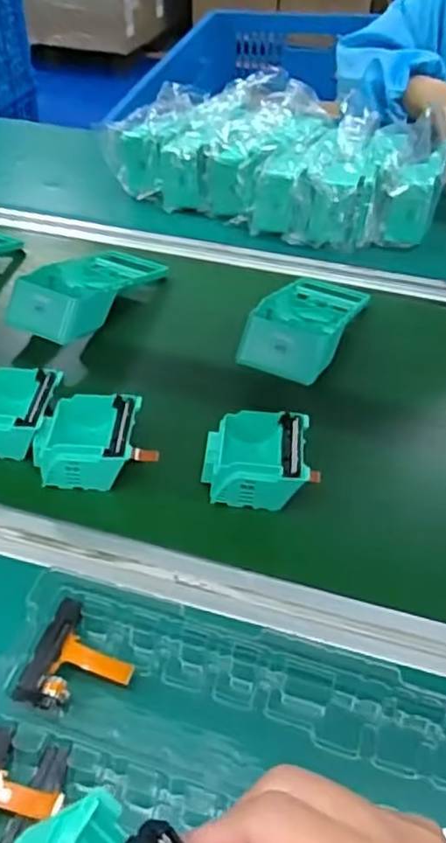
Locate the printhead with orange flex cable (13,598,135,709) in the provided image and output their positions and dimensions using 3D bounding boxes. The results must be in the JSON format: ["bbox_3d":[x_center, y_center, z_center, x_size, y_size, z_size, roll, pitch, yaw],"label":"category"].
[{"bbox_3d":[-0.084,0.145,0.402,0.057,0.013,0.066,9,47,13],"label":"printhead with orange flex cable"}]

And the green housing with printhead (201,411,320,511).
[{"bbox_3d":[0.030,0.028,0.532,0.085,0.040,0.081,4,46,8],"label":"green housing with printhead"}]

